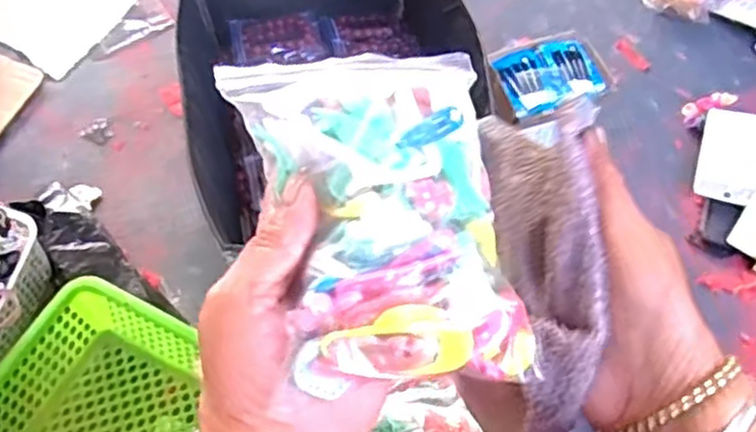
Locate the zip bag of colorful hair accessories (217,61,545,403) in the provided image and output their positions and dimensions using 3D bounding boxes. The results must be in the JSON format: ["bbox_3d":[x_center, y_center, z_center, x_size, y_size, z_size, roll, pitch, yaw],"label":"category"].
[{"bbox_3d":[0.000,-0.008,0.292,0.102,0.047,0.143,-8,60,-5],"label":"zip bag of colorful hair accessories"}]

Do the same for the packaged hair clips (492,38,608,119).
[{"bbox_3d":[0.214,-0.174,0.892,0.125,0.017,0.094,-14,60,-8],"label":"packaged hair clips"}]

